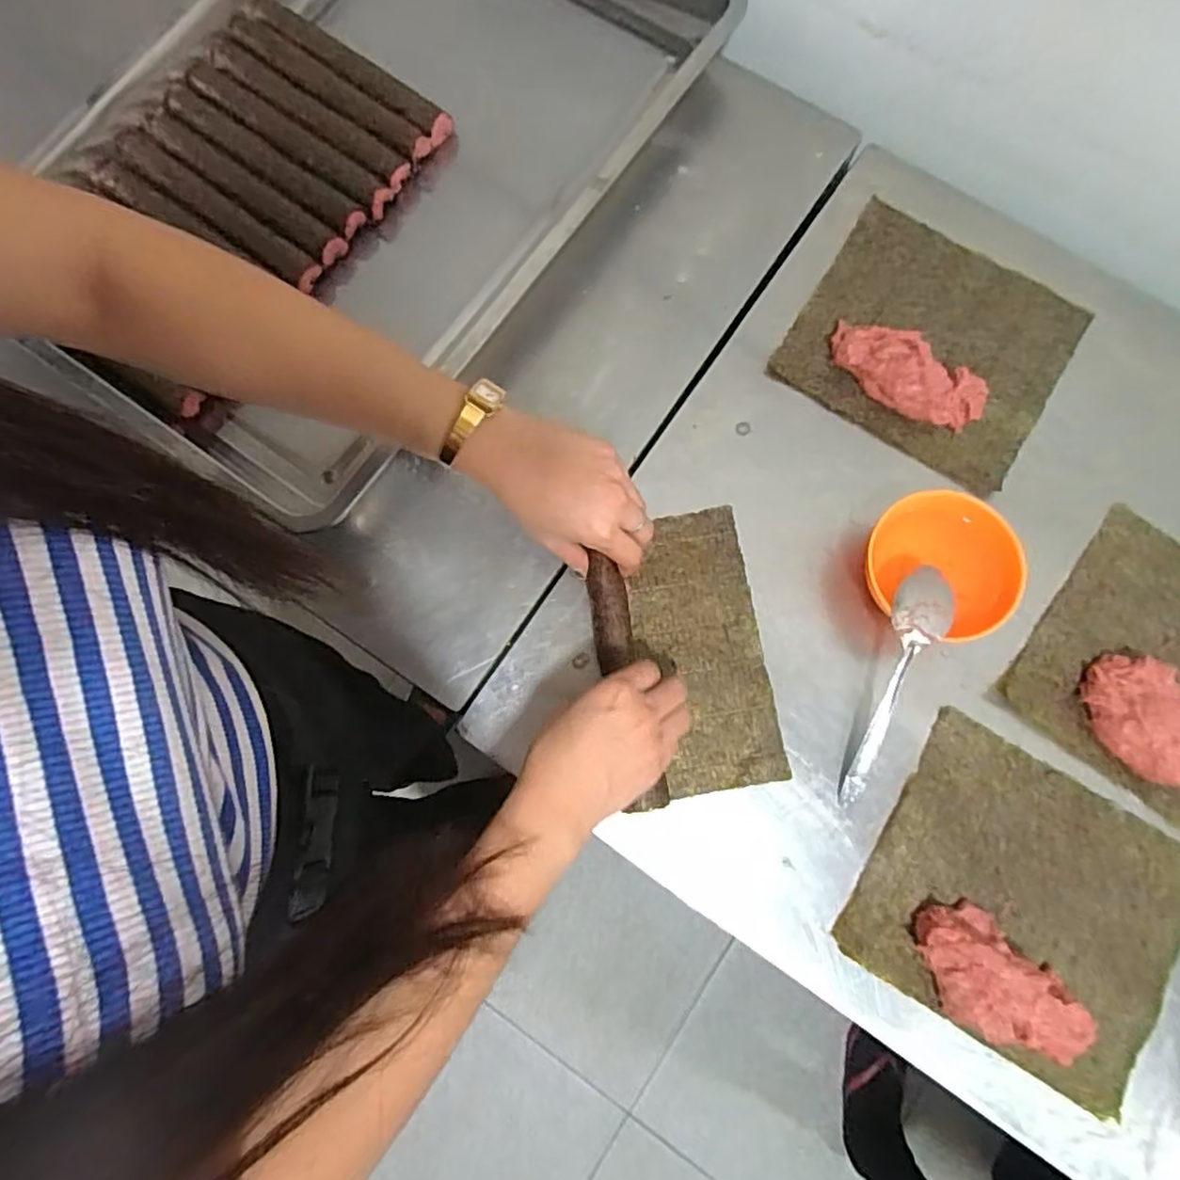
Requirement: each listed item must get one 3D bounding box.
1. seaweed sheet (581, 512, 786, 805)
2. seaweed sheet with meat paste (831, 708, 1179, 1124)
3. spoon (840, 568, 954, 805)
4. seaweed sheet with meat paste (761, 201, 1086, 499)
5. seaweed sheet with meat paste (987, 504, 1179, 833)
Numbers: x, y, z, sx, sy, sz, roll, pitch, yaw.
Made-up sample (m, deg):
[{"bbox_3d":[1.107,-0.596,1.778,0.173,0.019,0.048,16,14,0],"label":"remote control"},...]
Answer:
[{"bbox_3d":[0.067,0.044,0.465,0.118,0.032,0.201,-9,80,-3],"label":"seaweed sheet"},{"bbox_3d":[0.297,0.212,0.435,0.201,0.032,0.184,31,80,6],"label":"seaweed sheet with meat paste"},{"bbox_3d":[0.212,0.069,0.453,0.038,0.022,0.170,15,99,1],"label":"spoon"},{"bbox_3d":[0.274,-0.202,0.514,0.200,0.035,0.180,32,81,6],"label":"seaweed sheet with meat paste"},{"bbox_3d":[0.429,0.067,0.464,0.201,0.032,0.188,37,81,7],"label":"seaweed sheet with meat paste"}]

